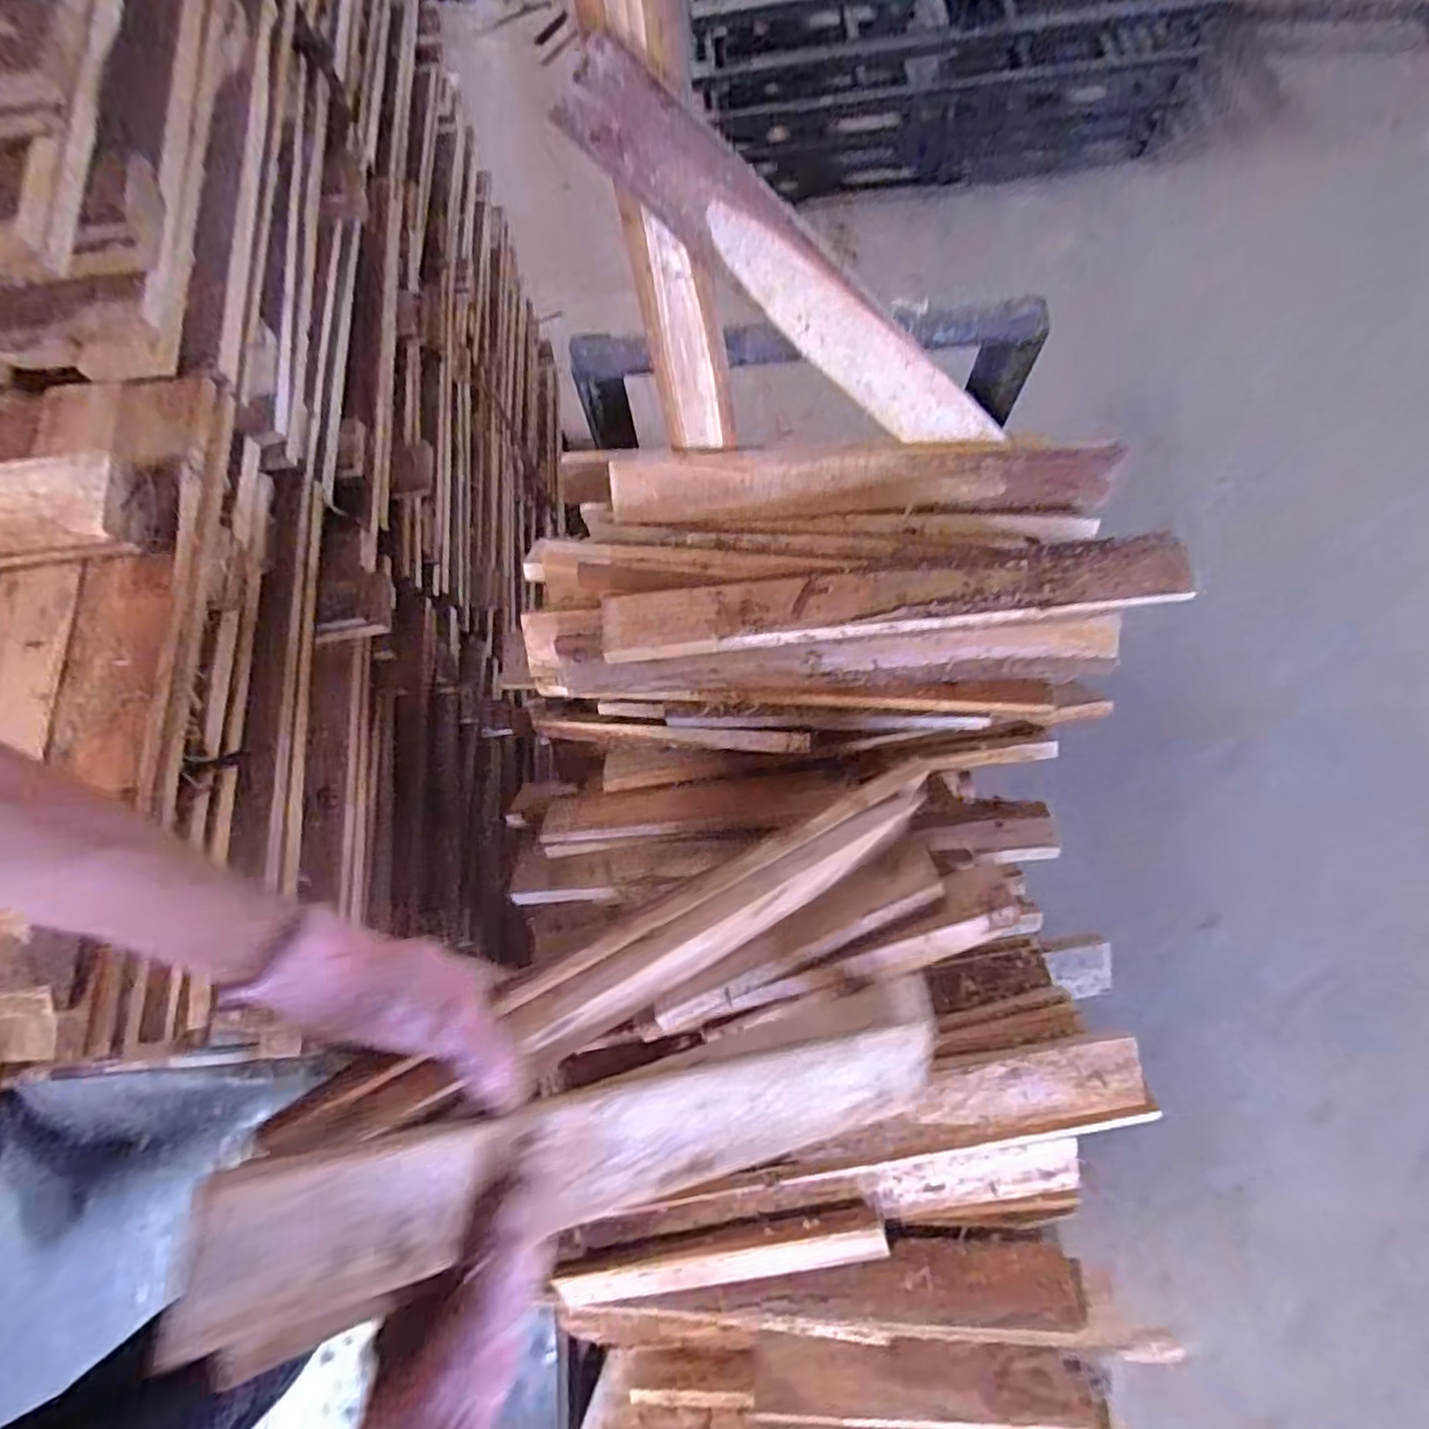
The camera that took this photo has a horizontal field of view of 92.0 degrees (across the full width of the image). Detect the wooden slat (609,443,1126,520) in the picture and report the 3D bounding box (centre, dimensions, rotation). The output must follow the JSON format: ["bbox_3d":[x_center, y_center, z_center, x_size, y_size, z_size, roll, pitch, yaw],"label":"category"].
[{"bbox_3d":[0.145,-0.223,0.667,0.486,0.063,0.020,-2,45,-2],"label":"wooden slat"}]

